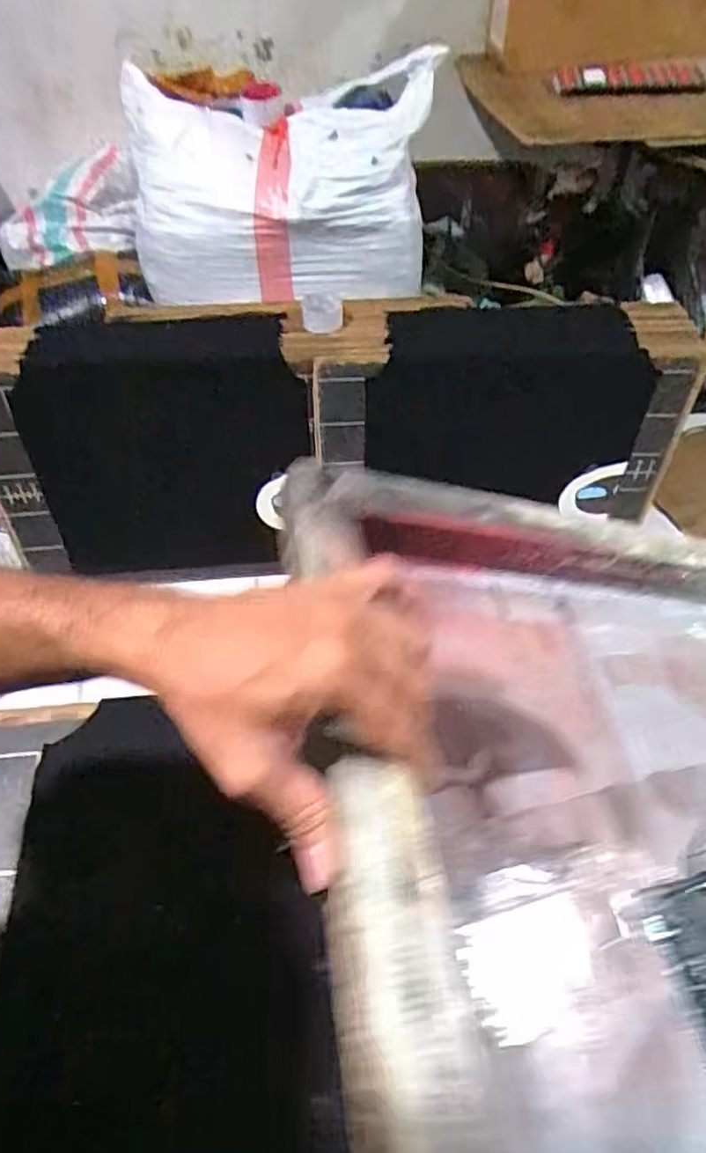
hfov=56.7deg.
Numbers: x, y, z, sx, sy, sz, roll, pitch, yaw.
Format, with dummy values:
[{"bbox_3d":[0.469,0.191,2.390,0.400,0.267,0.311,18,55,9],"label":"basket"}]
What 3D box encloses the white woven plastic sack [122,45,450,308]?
[{"bbox_3d":[-0.142,-0.766,1.319,0.592,0.327,0.261,-9,52,-8],"label":"white woven plastic sack"}]

